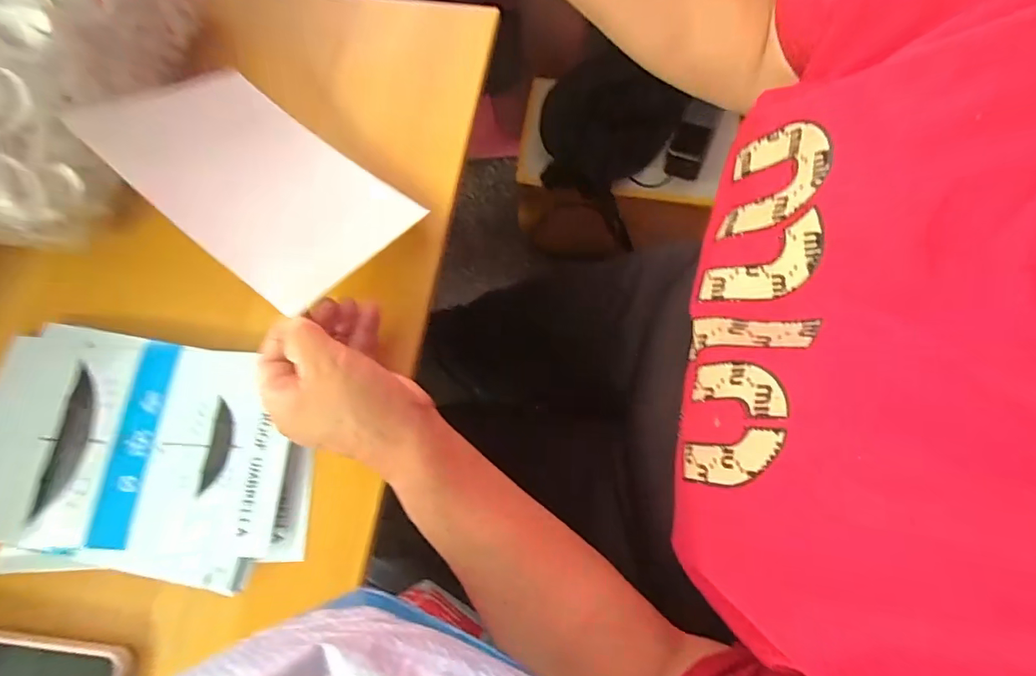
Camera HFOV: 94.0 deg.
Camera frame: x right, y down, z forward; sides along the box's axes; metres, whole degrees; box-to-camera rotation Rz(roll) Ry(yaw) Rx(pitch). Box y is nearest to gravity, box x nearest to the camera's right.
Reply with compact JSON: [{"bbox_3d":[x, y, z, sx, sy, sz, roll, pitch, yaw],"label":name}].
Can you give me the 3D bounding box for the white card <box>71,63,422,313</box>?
[{"bbox_3d":[-0.168,-0.105,0.314,0.178,0.009,0.114,39,57,2],"label":"white card"}]

